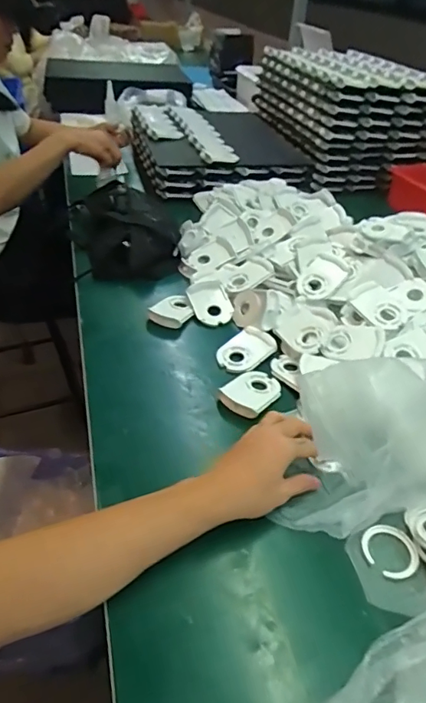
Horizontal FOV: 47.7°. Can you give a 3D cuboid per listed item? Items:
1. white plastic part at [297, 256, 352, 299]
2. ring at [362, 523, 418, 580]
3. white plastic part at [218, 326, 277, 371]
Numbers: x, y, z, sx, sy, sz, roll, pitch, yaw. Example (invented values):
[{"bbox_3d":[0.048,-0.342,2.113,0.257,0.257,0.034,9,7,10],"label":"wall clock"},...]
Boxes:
[{"bbox_3d":[0.169,-0.115,0.738,0.062,0.019,0.085,39,67,25],"label":"white plastic part"},{"bbox_3d":[0.168,0.187,0.455,0.055,0.010,0.050,3,39,-3],"label":"ring"},{"bbox_3d":[0.045,-0.003,0.664,0.058,0.013,0.085,33,46,30],"label":"white plastic part"}]

